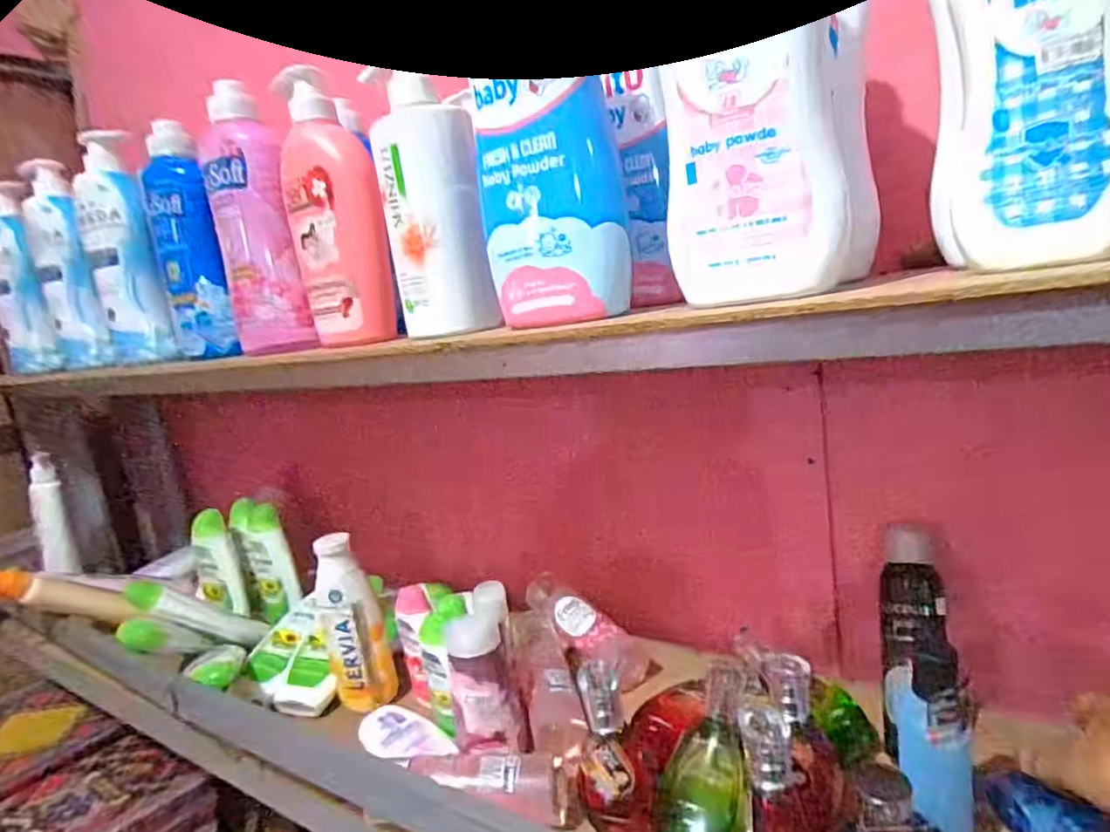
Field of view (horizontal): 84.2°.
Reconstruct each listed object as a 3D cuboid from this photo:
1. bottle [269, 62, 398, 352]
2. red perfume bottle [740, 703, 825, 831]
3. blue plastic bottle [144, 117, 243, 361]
[{"bbox_3d":[-0.179,-0.164,0.503,0.056,0.206,0.056,-14,10,-35],"label":"bottle"},{"bbox_3d":[0.140,0.228,0.365,0.045,0.124,0.046,-4,9,24],"label":"red perfume bottle"},{"bbox_3d":[-0.373,-0.176,0.625,0.053,0.229,0.065,-13,10,-30],"label":"blue plastic bottle"}]

